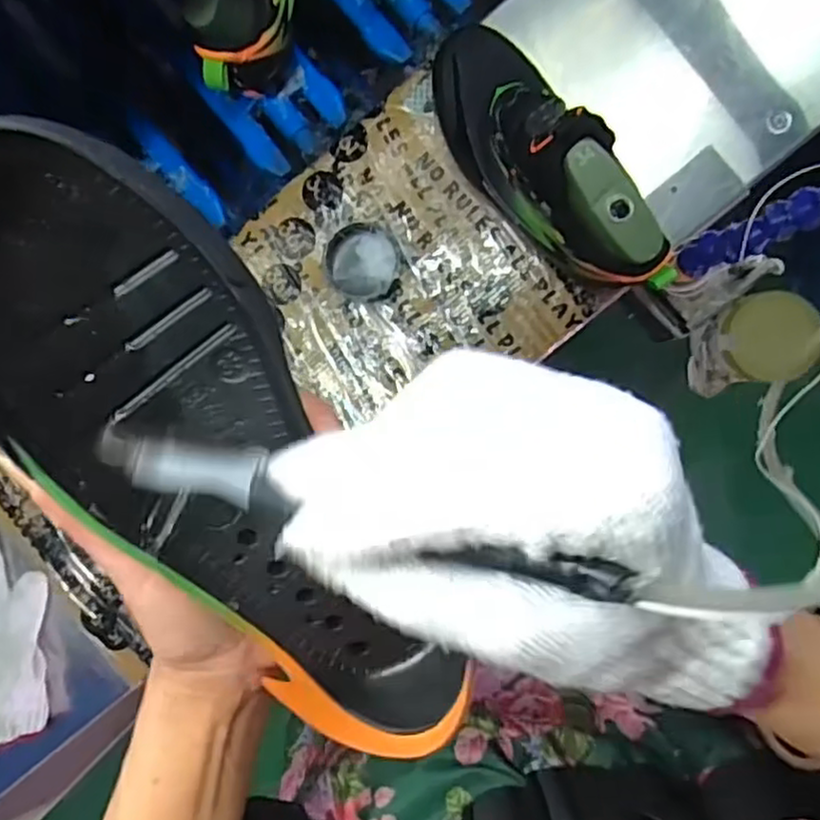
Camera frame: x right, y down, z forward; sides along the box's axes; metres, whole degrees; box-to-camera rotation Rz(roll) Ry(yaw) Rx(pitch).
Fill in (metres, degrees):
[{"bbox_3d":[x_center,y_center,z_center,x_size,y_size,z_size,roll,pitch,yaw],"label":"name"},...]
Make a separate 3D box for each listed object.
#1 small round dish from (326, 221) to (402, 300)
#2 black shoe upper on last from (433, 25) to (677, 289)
[{"bbox_3d":[-0.037,-0.120,0.564,0.056,0.017,0.062,-26,92,9],"label":"small round dish"},{"bbox_3d":[0.103,-0.184,0.489,0.070,0.125,0.223,-34,88,-13],"label":"black shoe upper on last"}]

